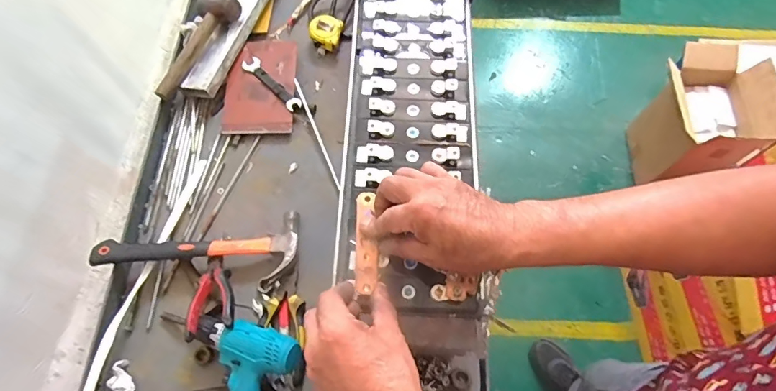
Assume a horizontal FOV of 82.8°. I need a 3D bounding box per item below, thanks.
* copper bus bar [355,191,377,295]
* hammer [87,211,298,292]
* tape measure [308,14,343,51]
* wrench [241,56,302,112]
[{"bbox_3d":[-0.022,0.046,0.449,0.021,0.007,0.105,-1,69,-1],"label":"copper bus bar"},{"bbox_3d":[-0.309,0.108,0.724,0.327,0.046,0.116,-8,67,-3],"label":"hammer"},{"bbox_3d":[-0.132,-0.342,0.925,0.067,0.033,0.065,21,78,-1],"label":"tape measure"},{"bbox_3d":[-0.230,-0.222,0.872,0.031,0.014,0.153,-41,72,-15],"label":"wrench"}]

